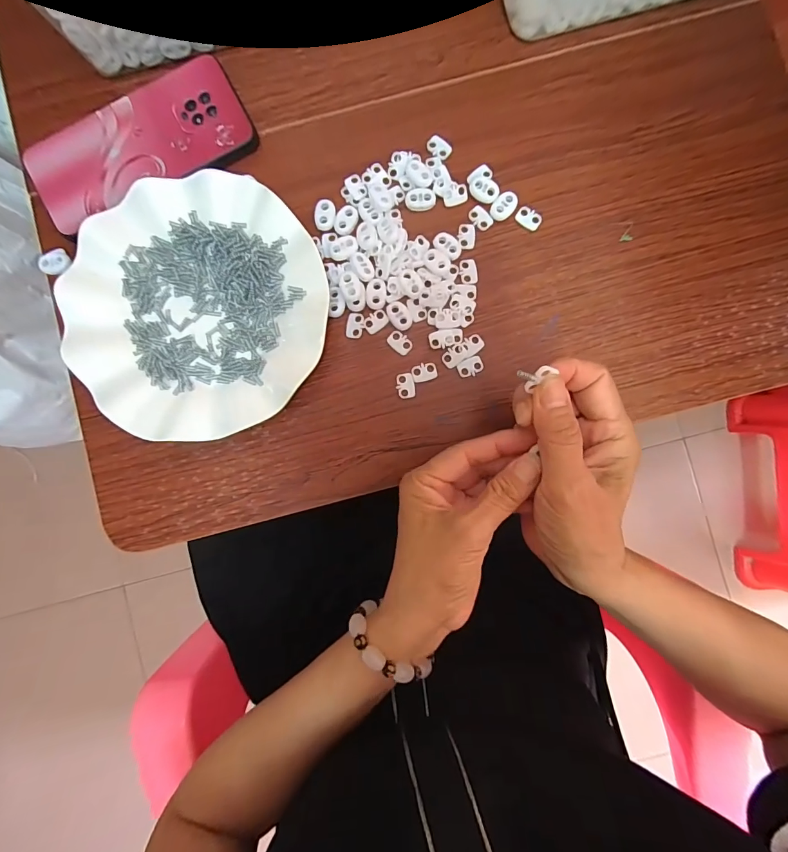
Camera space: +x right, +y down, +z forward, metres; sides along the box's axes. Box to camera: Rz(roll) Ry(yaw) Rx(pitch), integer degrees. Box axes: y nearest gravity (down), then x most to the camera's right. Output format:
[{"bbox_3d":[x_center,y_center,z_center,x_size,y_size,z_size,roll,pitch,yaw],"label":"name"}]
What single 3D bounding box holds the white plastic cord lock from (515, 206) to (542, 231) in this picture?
[{"bbox_3d":[0.101,-0.156,0.296,0.019,0.004,0.014,34,89,1],"label":"white plastic cord lock"}]

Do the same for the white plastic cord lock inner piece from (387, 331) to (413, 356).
[{"bbox_3d":[0.005,-0.063,0.295,0.019,0.004,0.014,37,89,1],"label":"white plastic cord lock inner piece"}]

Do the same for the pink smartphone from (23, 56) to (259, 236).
[{"bbox_3d":[-0.190,-0.210,0.296,0.163,0.008,0.081,-27,89,0],"label":"pink smartphone"}]

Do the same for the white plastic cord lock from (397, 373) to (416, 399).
[{"bbox_3d":[0.009,-0.030,0.293,0.013,0.004,0.019,-7,89,0],"label":"white plastic cord lock"}]

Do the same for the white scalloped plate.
[{"bbox_3d":[-0.141,-0.084,0.285,0.179,0.024,0.184,0,89,0],"label":"white scalloped plate"}]

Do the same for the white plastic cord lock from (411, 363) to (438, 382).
[{"bbox_3d":[0.023,-0.040,0.293,0.018,0.004,0.013,-17,89,0],"label":"white plastic cord lock"}]

